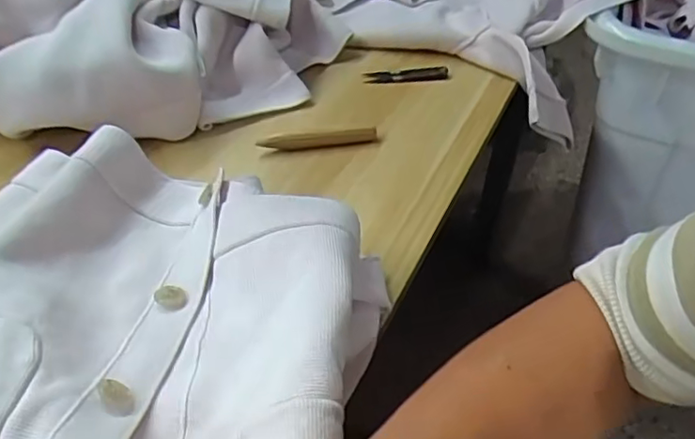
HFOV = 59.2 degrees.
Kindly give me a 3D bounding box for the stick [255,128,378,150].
[{"bbox_3d":[-0.028,-0.083,0.619,0.120,0.010,0.012,-8,42,-10],"label":"stick"}]

